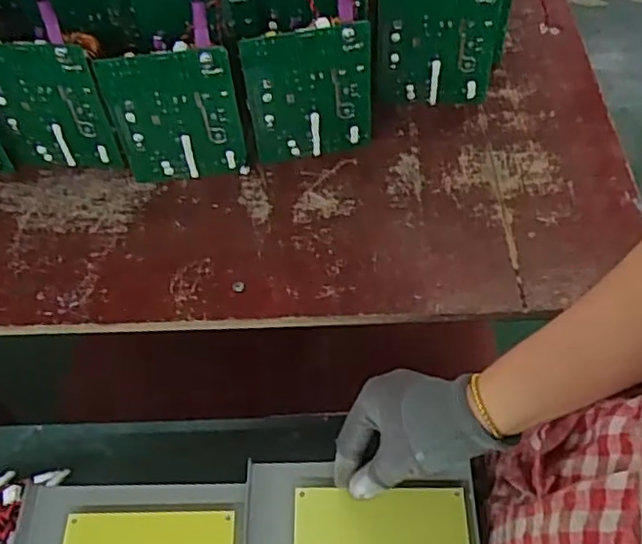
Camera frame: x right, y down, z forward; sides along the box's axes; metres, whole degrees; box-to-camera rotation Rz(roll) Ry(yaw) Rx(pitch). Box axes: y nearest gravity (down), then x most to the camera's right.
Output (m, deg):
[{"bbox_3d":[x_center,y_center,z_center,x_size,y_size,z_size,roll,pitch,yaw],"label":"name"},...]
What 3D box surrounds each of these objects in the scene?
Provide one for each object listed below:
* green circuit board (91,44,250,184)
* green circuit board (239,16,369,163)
[{"bbox_3d":[-0.139,-0.148,0.648,0.118,0.148,0.010,-8,52,-2],"label":"green circuit board"},{"bbox_3d":[-0.011,-0.171,0.659,0.120,0.147,0.025,-11,59,-5],"label":"green circuit board"}]

